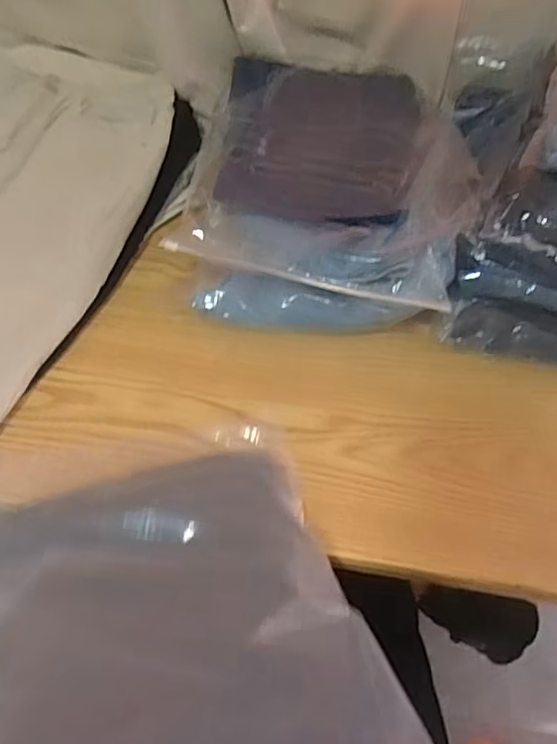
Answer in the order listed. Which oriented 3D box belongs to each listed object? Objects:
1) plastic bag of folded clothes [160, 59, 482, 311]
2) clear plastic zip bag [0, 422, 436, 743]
[{"bbox_3d":[0.066,-0.235,0.661,0.278,0.074,0.375,9,48,4],"label":"plastic bag of folded clothes"},{"bbox_3d":[-0.086,0.147,0.360,0.258,0.066,0.361,-7,28,-14],"label":"clear plastic zip bag"}]

